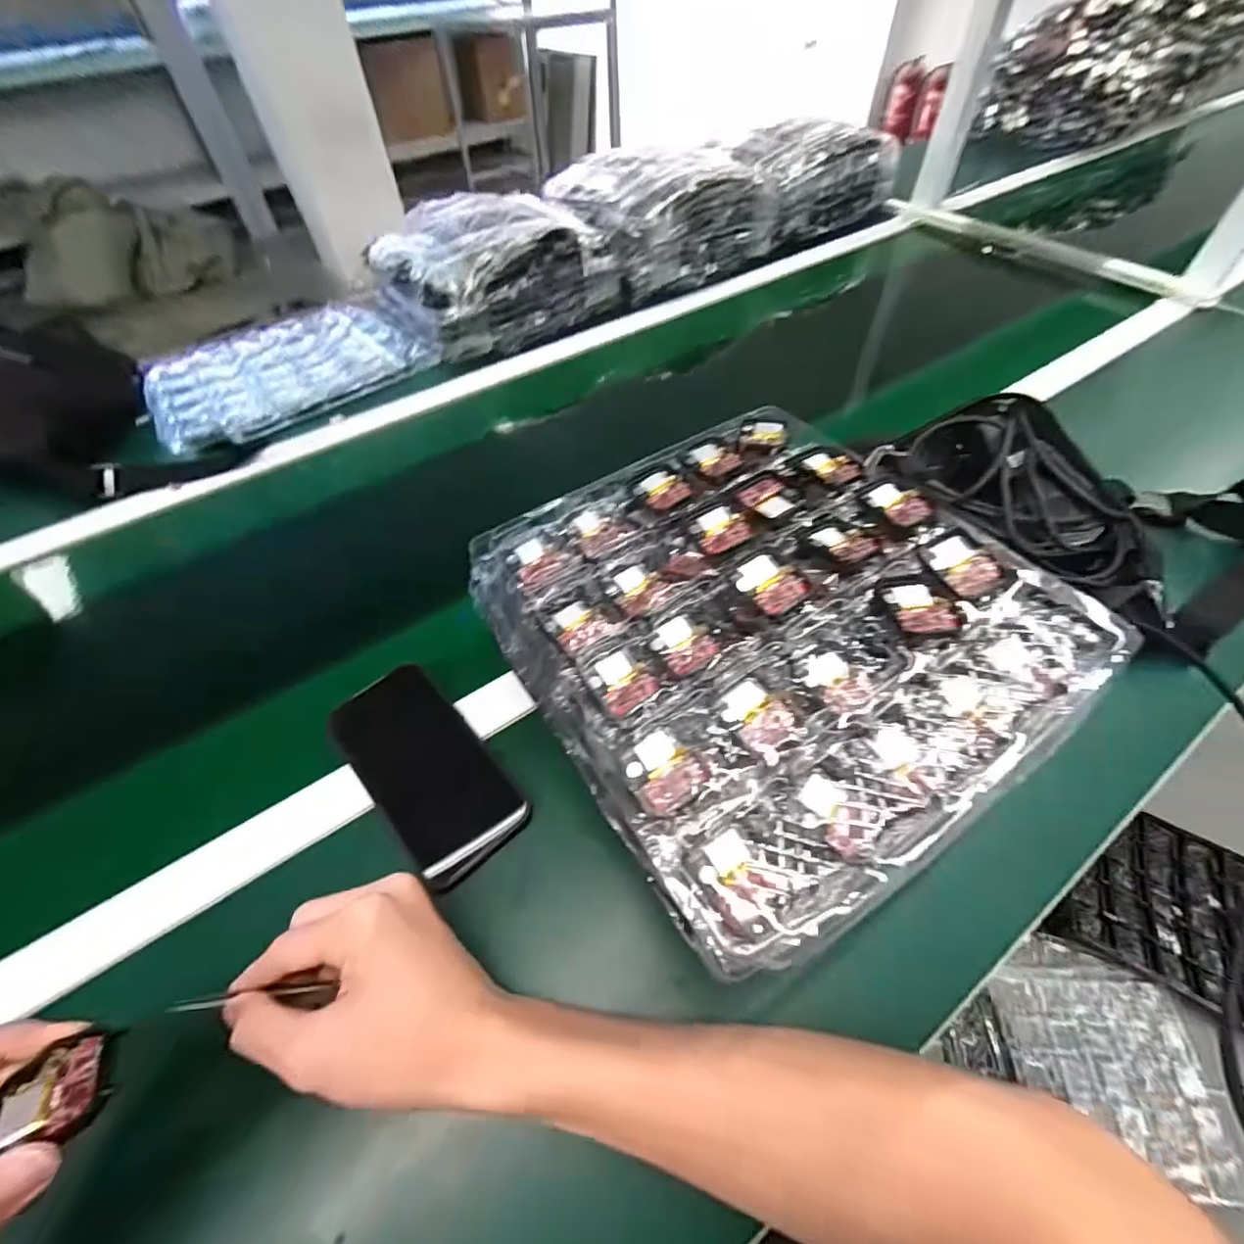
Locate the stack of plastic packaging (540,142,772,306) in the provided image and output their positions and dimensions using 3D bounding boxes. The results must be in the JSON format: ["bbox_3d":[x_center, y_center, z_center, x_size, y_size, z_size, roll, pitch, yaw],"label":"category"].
[{"bbox_3d":[0.067,-0.641,0.859,0.304,0.120,0.231,-26,57,-16],"label":"stack of plastic packaging"}]

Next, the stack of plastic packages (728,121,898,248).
[{"bbox_3d":[0.314,-0.764,0.940,0.304,0.116,0.147,-31,58,-19],"label":"stack of plastic packages"}]

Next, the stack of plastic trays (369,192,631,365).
[{"bbox_3d":[-0.192,-0.518,0.788,0.286,0.115,0.259,-31,58,-19],"label":"stack of plastic trays"}]

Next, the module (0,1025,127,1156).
[{"bbox_3d":[-0.219,0.182,0.212,0.039,0.011,0.032,-18,55,-11],"label":"module"}]

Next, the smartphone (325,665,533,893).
[{"bbox_3d":[-0.139,0.101,0.385,0.079,0.014,0.156,-37,71,-21],"label":"smartphone"}]

